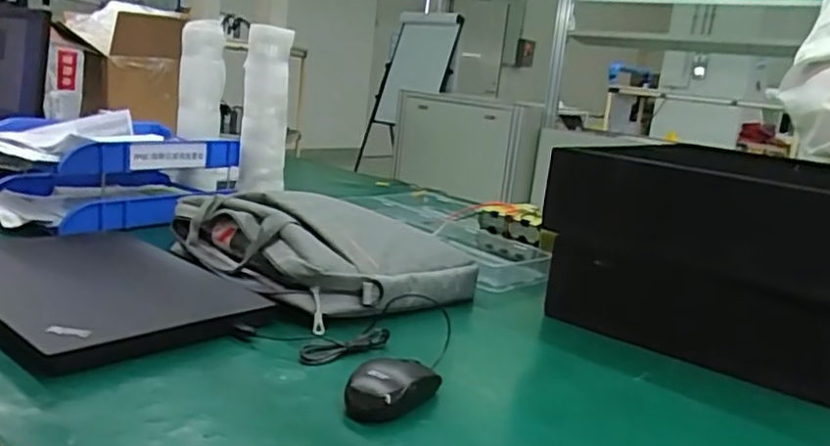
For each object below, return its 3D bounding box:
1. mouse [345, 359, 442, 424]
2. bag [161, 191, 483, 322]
[{"bbox_3d":[-0.018,0.153,0.621,0.055,0.033,0.106,18,18,39],"label":"mouse"},{"bbox_3d":[-0.140,0.027,0.947,0.372,0.098,0.297,19,18,41],"label":"bag"}]

